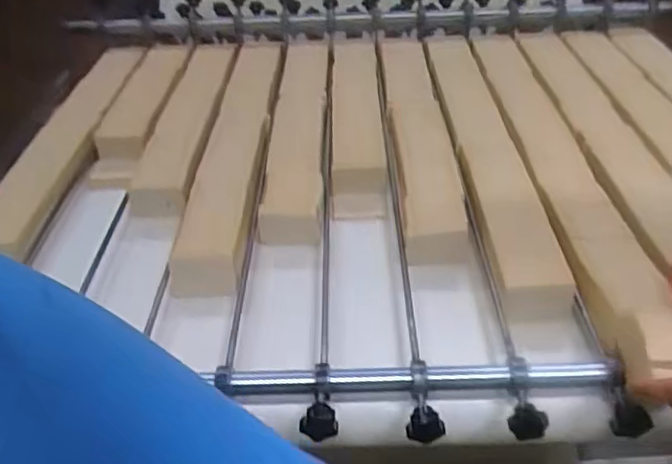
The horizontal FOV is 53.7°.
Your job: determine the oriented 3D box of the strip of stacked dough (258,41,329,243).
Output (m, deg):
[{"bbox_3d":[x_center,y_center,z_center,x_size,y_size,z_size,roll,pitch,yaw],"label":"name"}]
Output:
[{"bbox_3d":[-0.059,-0.184,1.076,0.085,0.064,0.571,-1,38,2],"label":"strip of stacked dough"}]

